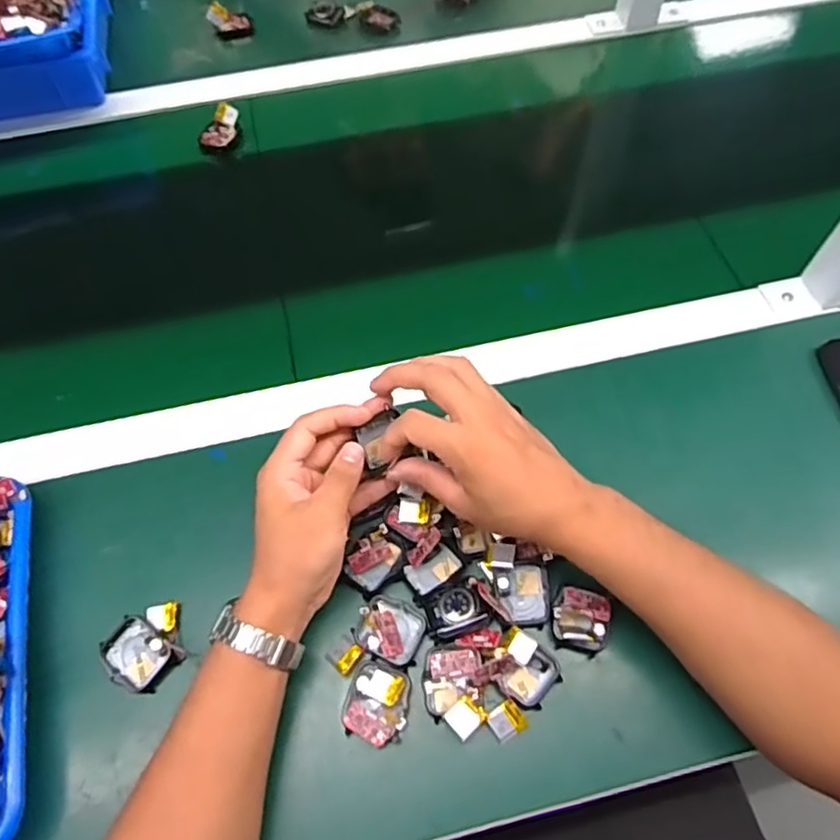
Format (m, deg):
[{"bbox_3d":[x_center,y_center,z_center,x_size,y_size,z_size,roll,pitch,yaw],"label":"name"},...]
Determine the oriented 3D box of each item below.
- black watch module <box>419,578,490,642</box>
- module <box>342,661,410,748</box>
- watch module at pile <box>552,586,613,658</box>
[{"bbox_3d":[0.024,0.129,0.435,0.041,0.013,0.036,-20,63,-9],"label":"black watch module"},{"bbox_3d":[-0.028,0.186,0.417,0.039,0.016,0.047,9,62,6],"label":"module"},{"bbox_3d":[0.111,0.136,0.432,0.039,0.020,0.040,15,63,9],"label":"watch module at pile"}]

